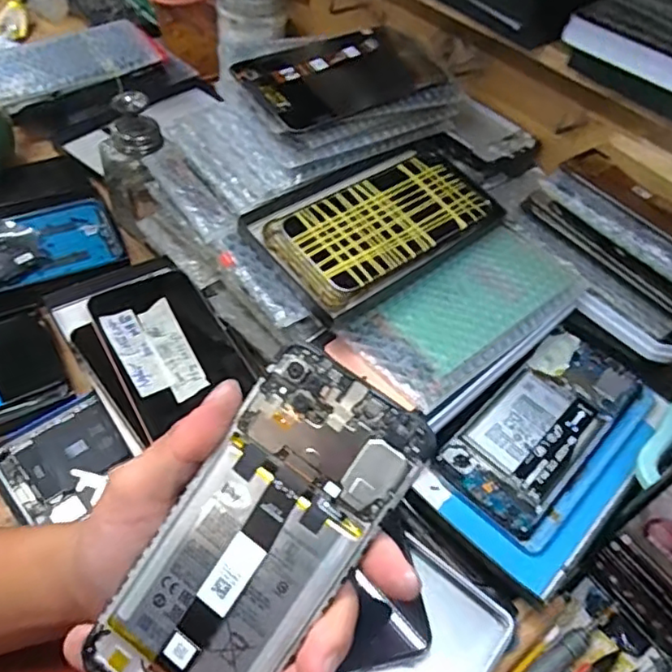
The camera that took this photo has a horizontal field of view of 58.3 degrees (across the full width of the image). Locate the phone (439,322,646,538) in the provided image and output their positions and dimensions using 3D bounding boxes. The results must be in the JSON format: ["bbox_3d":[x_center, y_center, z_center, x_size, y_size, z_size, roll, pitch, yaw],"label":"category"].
[{"bbox_3d":[0.138,0.056,0.396,0.070,0.015,0.152,39,56,24],"label":"phone"}]

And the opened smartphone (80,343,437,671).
[{"bbox_3d":[-0.032,0.083,0.240,0.071,0.006,0.157,35,91,11],"label":"opened smartphone"}]

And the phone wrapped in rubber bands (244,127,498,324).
[{"bbox_3d":[0.041,-0.087,0.435,0.197,0.023,0.096,-31,69,-25],"label":"phone wrapped in rubber bands"}]

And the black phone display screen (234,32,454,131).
[{"bbox_3d":[0.009,-0.188,0.428,0.157,0.009,0.066,-29,78,-30],"label":"black phone display screen"}]

